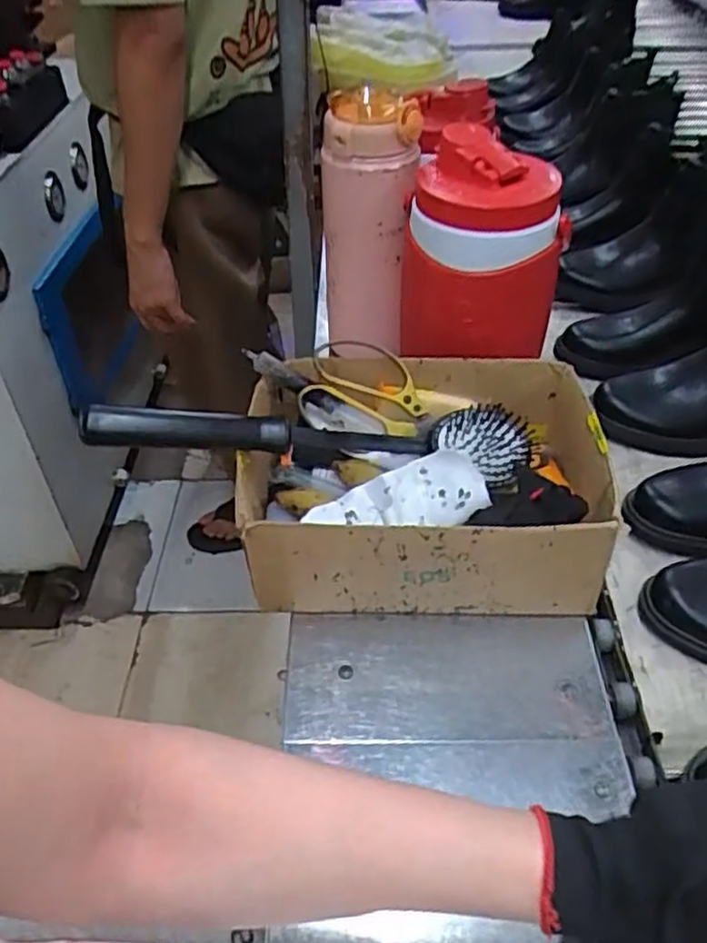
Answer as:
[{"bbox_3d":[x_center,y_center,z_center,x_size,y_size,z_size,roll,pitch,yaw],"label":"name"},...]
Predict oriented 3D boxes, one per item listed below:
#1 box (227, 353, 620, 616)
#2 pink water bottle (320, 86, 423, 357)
[{"bbox_3d":[0.055,0.009,0.604,0.279,0.107,0.202,-2,43,3],"label":"box"},{"bbox_3d":[0.017,-0.239,0.745,0.099,0.255,0.077,-2,43,2],"label":"pink water bottle"}]

